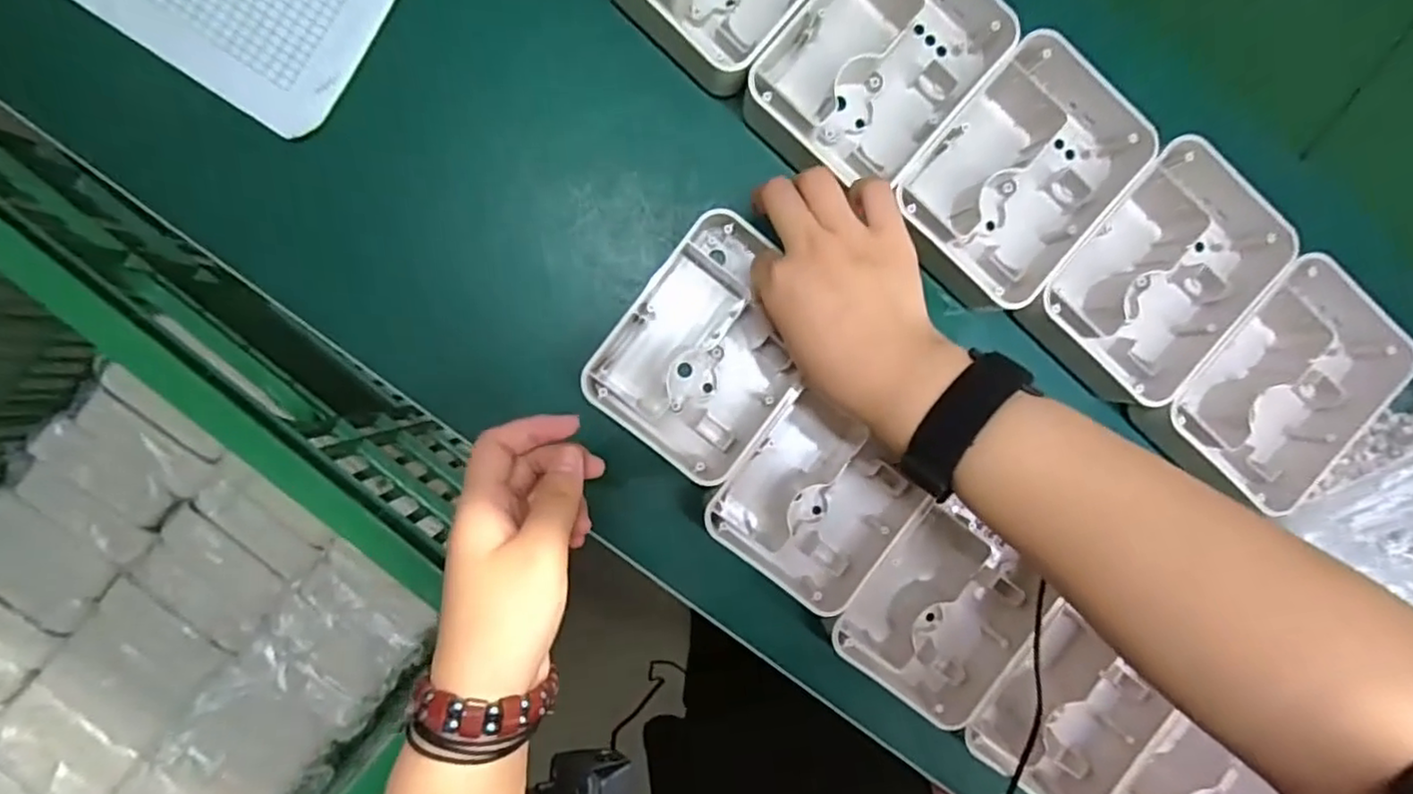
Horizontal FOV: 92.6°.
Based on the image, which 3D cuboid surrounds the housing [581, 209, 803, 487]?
[{"bbox_3d":[0.006,-0.030,0.386,0.104,0.047,0.134,37,91,-4],"label":"housing"}]

